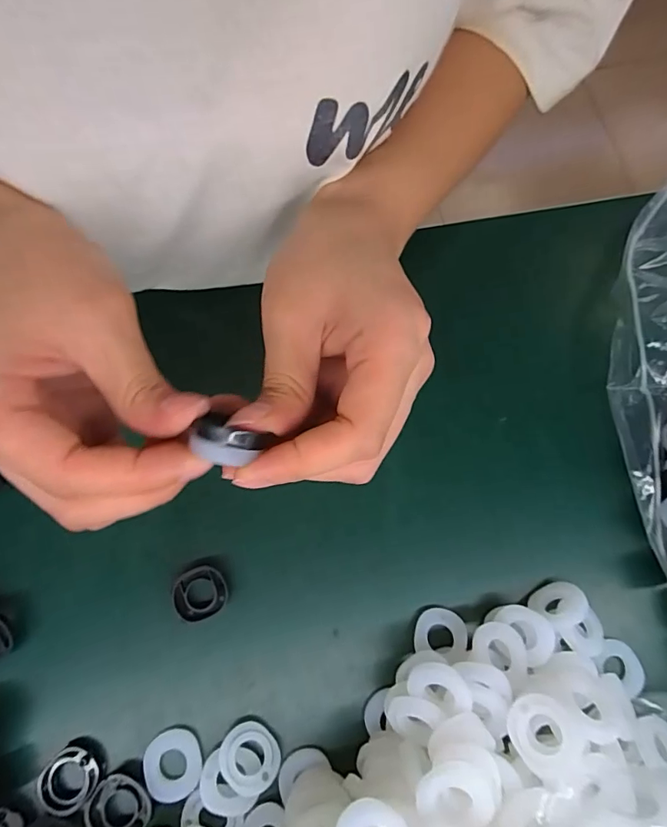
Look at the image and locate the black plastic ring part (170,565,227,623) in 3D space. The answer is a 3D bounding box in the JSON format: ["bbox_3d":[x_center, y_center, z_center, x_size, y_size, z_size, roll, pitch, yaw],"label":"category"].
[{"bbox_3d":[-0.065,0.088,0.235,0.026,0.011,0.024,-19,76,-6],"label":"black plastic ring part"}]

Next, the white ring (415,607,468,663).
[{"bbox_3d":[0.053,0.108,0.233,0.025,0.004,0.022,13,66,16],"label":"white ring"}]

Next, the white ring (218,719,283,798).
[{"bbox_3d":[-0.038,0.155,0.214,0.024,0.005,0.028,-36,70,-31],"label":"white ring"}]

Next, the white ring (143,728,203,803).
[{"bbox_3d":[-0.072,0.159,0.216,0.024,0.006,0.027,-12,75,-5],"label":"white ring"}]

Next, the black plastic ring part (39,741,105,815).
[{"bbox_3d":[-0.117,0.161,0.211,0.025,0.010,0.027,0,74,-1],"label":"black plastic ring part"}]

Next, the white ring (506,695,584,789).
[{"bbox_3d":[0.083,0.127,0.187,0.027,0.008,0.029,-7,53,10],"label":"white ring"}]

